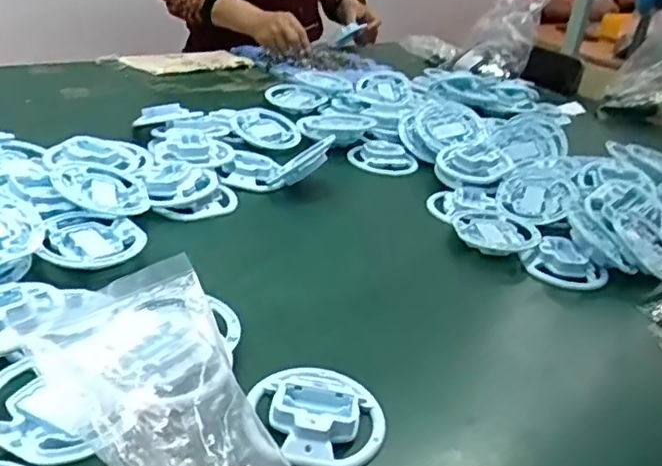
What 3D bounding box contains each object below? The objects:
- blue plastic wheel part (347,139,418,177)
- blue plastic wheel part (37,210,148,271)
[{"bbox_3d":[0.076,-0.112,0.950,0.099,0.020,0.087,9,29,1],"label":"blue plastic wheel part"},{"bbox_3d":[-0.230,0.007,0.636,0.092,0.013,0.093,0,30,-16],"label":"blue plastic wheel part"}]

